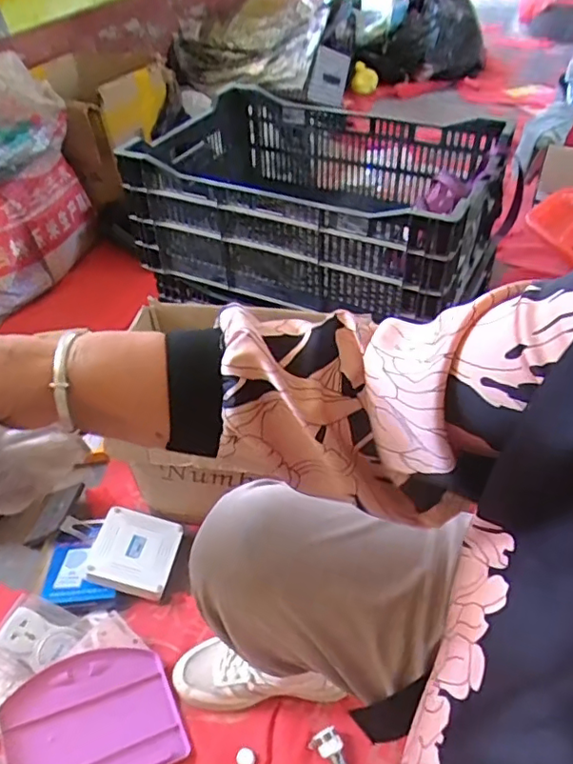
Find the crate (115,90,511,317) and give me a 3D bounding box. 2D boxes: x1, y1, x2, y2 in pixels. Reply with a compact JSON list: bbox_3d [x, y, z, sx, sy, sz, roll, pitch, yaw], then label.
[{"bbox_3d":[0.068,-0.369,1.135,0.667,0.261,0.514,19,49,22],"label":"crate"}]

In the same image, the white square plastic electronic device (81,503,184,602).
[{"bbox_3d":[-0.242,0.269,0.913,0.127,0.017,0.133,19,39,-6],"label":"white square plastic electronic device"}]

